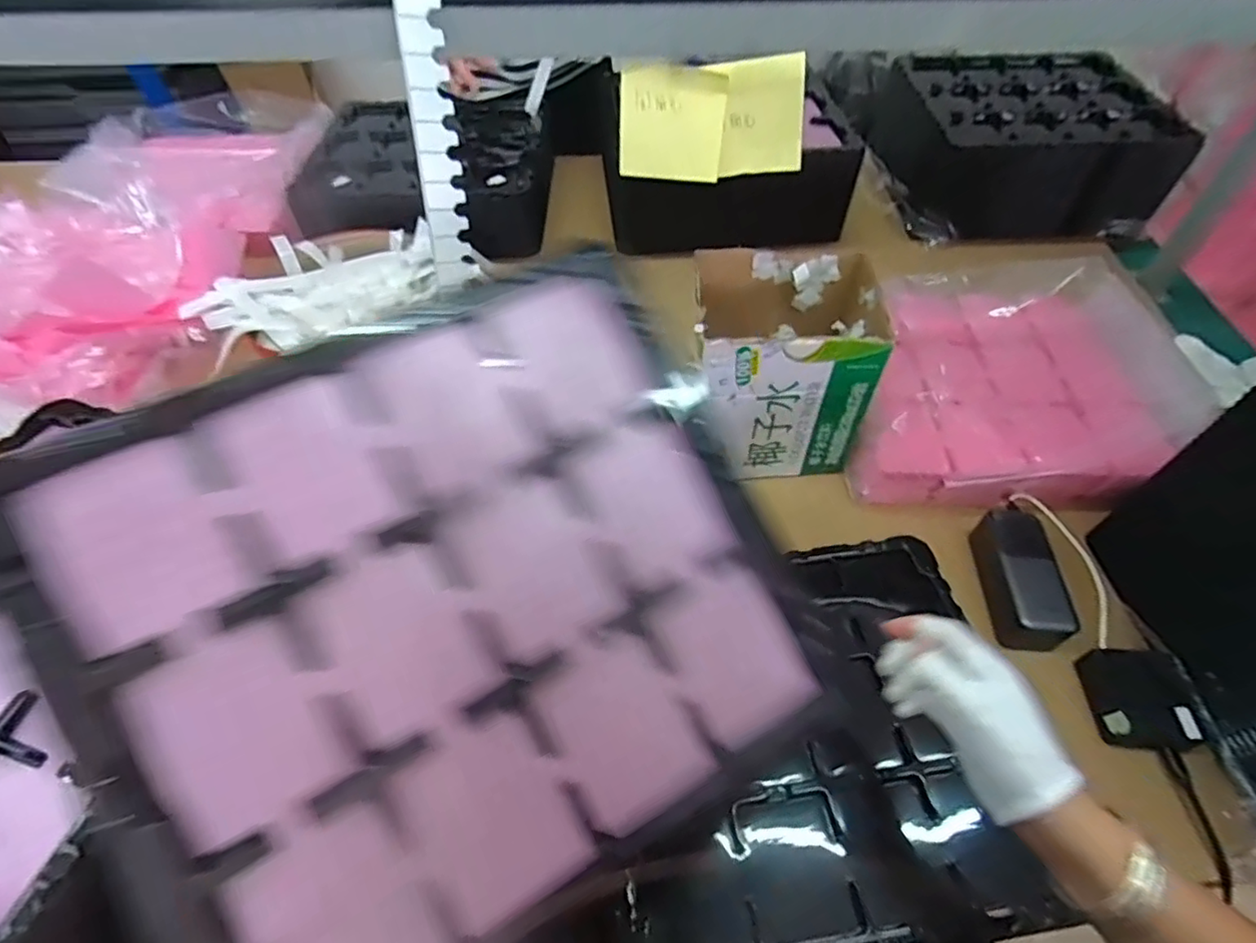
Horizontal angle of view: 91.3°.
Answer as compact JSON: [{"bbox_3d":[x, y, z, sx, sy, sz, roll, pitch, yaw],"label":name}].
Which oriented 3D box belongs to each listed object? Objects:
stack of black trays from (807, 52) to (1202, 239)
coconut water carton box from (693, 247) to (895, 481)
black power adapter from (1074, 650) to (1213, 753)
[{"bbox_3d":[0.671,-0.584,1.080,0.407,0.168,0.380,-8,54,-7],"label":"stack of black trays"},{"bbox_3d":[0.163,-0.116,0.690,0.187,0.194,0.163,4,53,2],"label":"coconut water carton box"},{"bbox_3d":[0.460,0.202,0.549,0.071,0.032,0.078,4,53,2],"label":"black power adapter"}]

